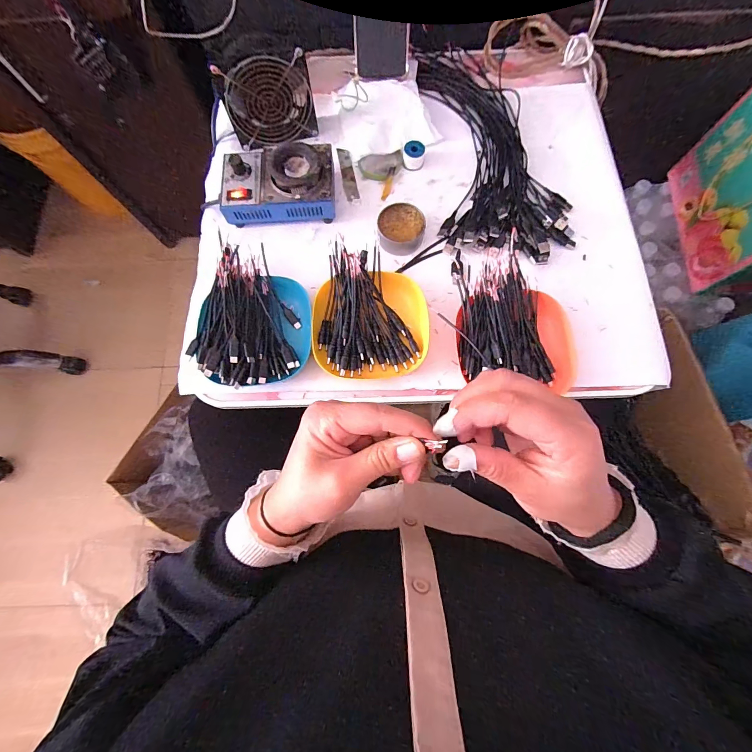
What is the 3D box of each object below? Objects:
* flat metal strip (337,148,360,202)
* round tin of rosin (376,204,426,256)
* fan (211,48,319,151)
[{"bbox_3d":[-0.041,-0.298,0.510,0.018,0.005,0.097,-11,76,-2],"label":"flat metal strip"},{"bbox_3d":[0.034,-0.199,0.467,0.061,0.020,0.065,0,76,1],"label":"round tin of rosin"},{"bbox_3d":[-0.145,-0.371,0.472,0.119,0.104,0.032,-15,77,-3],"label":"fan"}]

